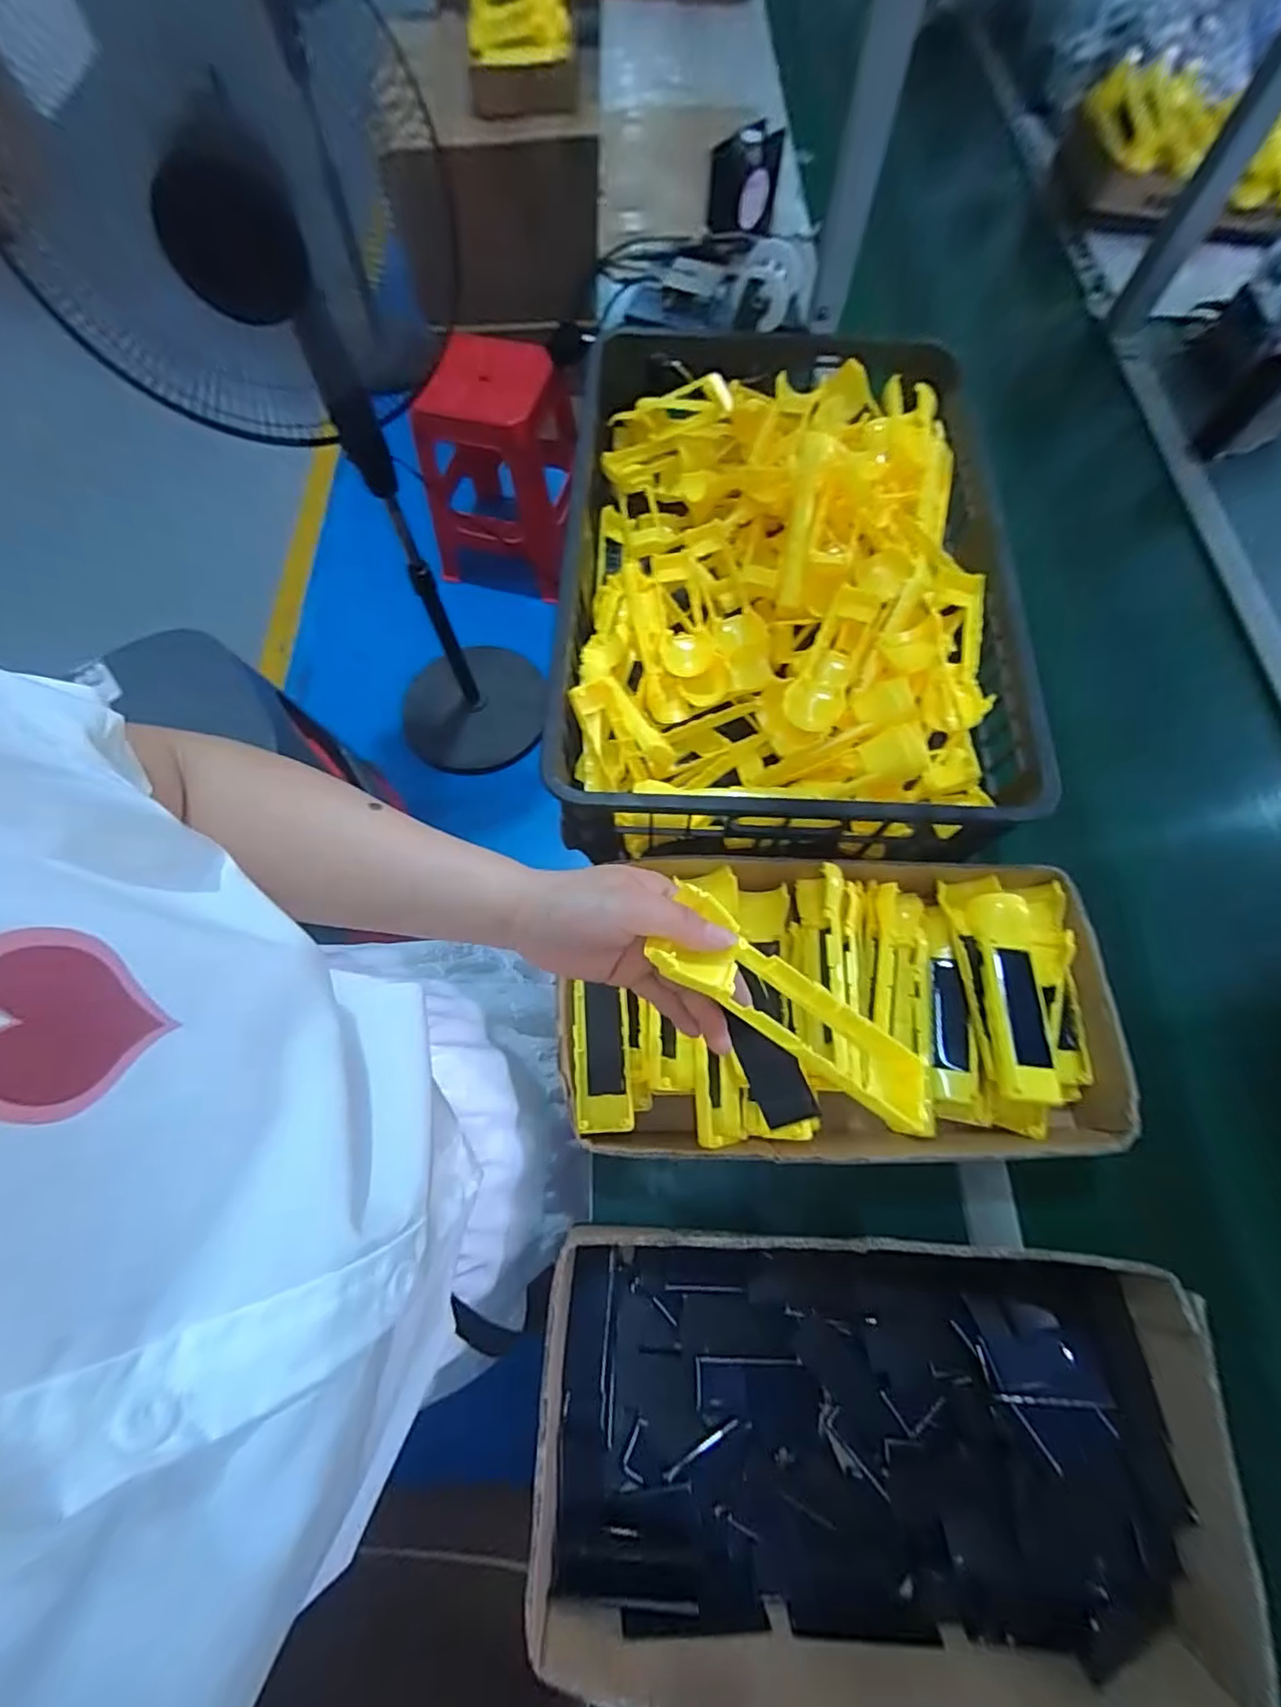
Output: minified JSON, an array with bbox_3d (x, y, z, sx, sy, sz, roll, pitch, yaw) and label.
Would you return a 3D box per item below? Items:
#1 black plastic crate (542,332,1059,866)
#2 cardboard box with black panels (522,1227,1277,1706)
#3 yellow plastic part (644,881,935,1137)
[{"bbox_3d":[0.143,-0.289,0.634,0.412,0.119,0.601,4,69,1],"label":"black plastic crate"},{"bbox_3d":[0.152,0.382,0.402,0.424,0.079,0.226,4,69,1],"label":"cardboard box with black panels"},{"bbox_3d":[0.085,0.082,0.313,0.174,0.029,0.049,35,72,-9],"label":"yellow plastic part"}]

